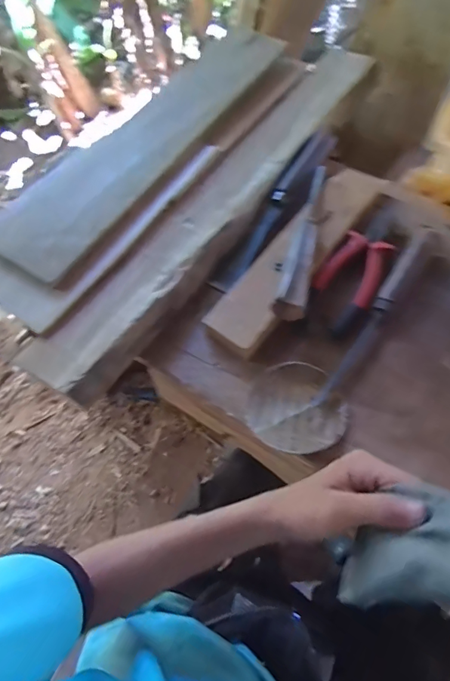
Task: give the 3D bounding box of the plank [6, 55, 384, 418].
[{"bbox_3d":[0.009,-0.180,0.520,0.084,0.029,0.608,35,69,8],"label":"plank"}]

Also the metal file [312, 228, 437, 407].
[{"bbox_3d":[0.159,-0.033,0.439,0.021,0.020,0.240,32,69,18],"label":"metal file"}]

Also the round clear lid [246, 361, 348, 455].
[{"bbox_3d":[0.069,0.064,0.404,0.090,0.014,0.086,-2,63,3],"label":"round clear lid"}]

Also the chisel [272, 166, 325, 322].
[{"bbox_3d":[0.091,-0.118,0.458,0.029,0.031,0.221,13,64,10],"label":"chisel"}]

